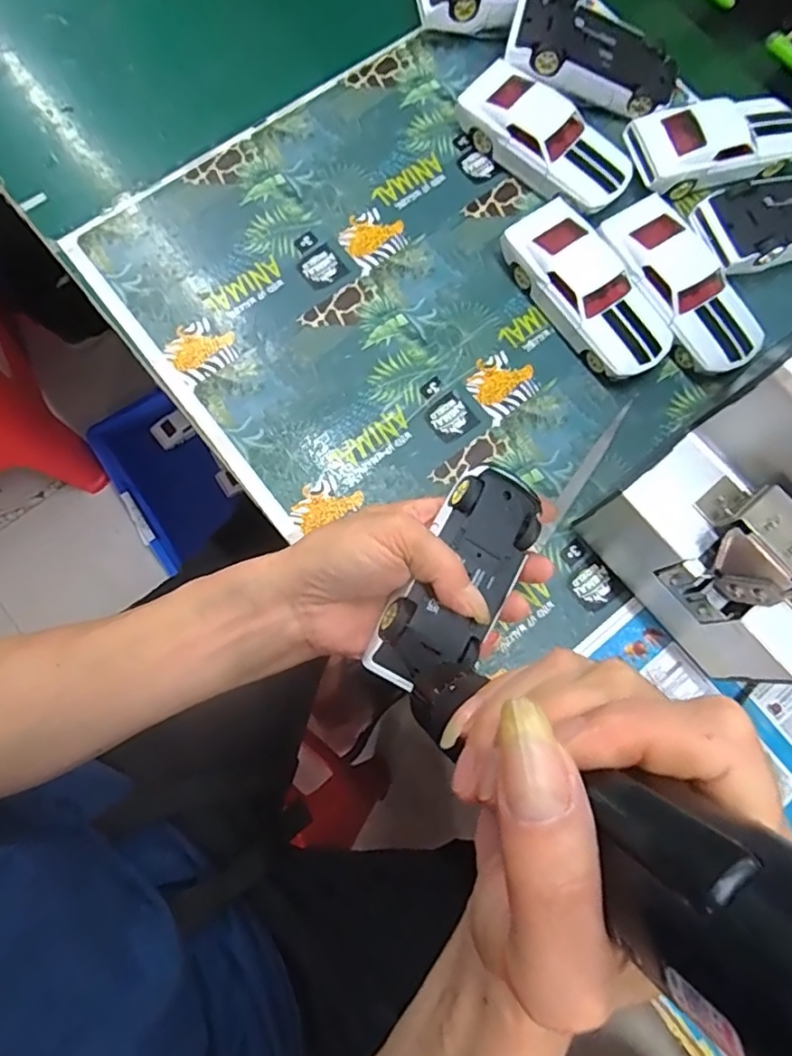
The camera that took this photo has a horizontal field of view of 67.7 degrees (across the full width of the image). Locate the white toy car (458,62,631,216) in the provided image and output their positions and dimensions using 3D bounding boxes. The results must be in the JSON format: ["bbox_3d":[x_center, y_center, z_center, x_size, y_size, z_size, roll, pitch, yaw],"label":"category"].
[{"bbox_3d":[0.105,-0.271,0.412,0.125,0.033,0.053,37,77,5],"label":"white toy car"}]

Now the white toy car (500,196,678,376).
[{"bbox_3d":[0.125,-0.154,0.390,0.057,0.034,0.126,-37,82,-11],"label":"white toy car"}]

